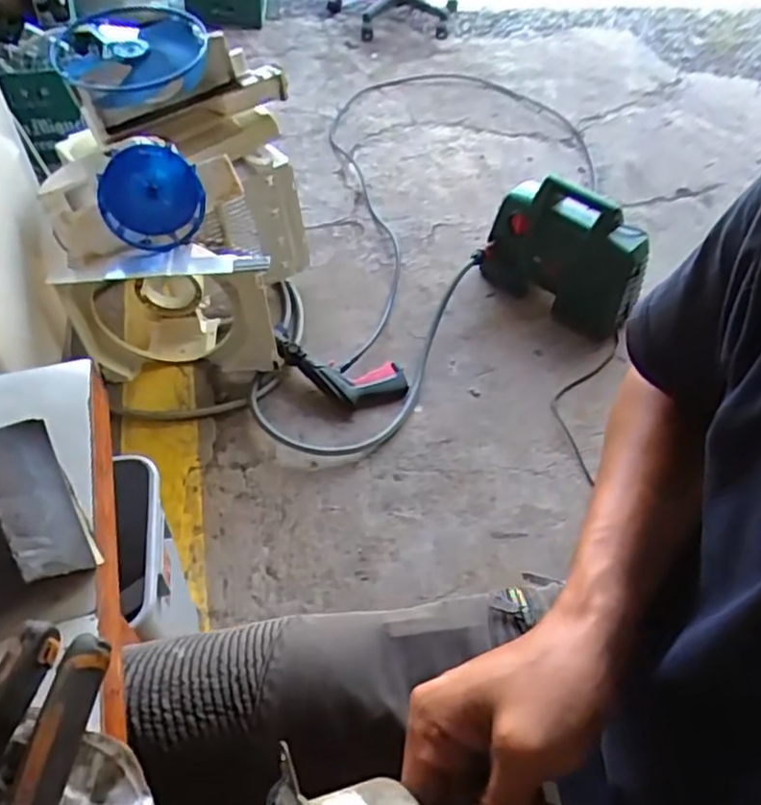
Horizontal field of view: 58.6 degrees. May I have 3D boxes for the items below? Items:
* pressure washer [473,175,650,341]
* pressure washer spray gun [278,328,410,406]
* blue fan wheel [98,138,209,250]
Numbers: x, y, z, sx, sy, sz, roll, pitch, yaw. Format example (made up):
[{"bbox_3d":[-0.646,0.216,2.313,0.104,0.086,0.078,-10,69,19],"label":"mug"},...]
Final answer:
[{"bbox_3d":[0.425,-0.337,1.561,0.349,0.267,0.183,21,52,13],"label":"pressure washer"},{"bbox_3d":[-0.092,-0.069,1.429,0.295,0.057,0.133,12,50,6],"label":"pressure washer spray gun"},{"bbox_3d":[-0.406,-0.366,1.206,0.177,0.186,0.072,-12,16,-15],"label":"blue fan wheel"}]

